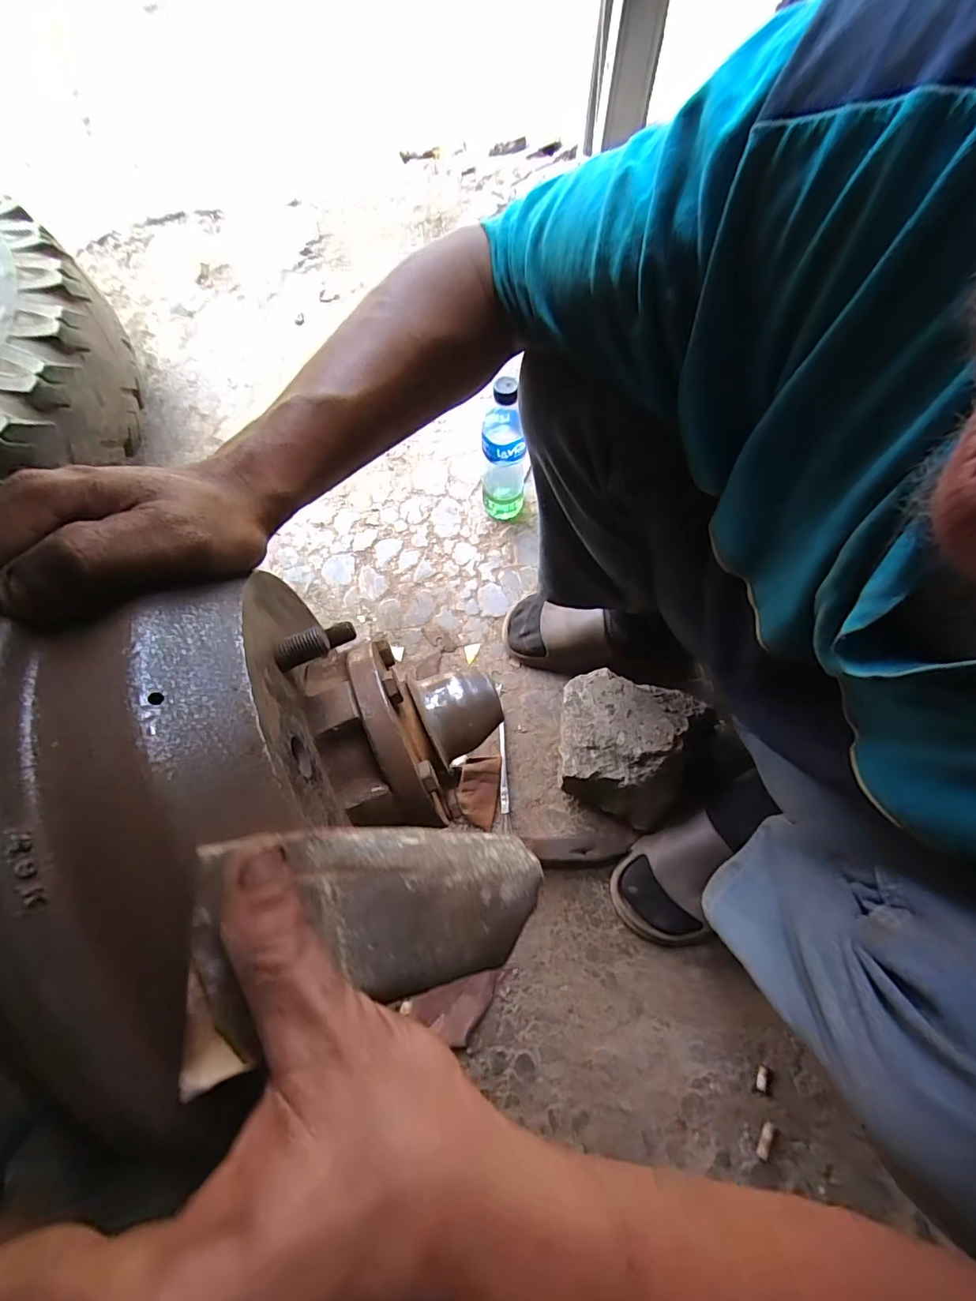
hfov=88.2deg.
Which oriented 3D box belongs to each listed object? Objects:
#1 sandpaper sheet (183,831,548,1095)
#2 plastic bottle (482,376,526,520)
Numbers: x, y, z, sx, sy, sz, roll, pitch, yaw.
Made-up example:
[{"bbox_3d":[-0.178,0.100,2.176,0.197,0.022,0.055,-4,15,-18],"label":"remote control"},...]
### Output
[{"bbox_3d":[-0.036,0.096,0.181,0.122,0.022,0.063,4,64,-29],"label":"sandpaper sheet"},{"bbox_3d":[0.026,-0.288,0.750,0.064,0.236,0.073,1,70,1],"label":"plastic bottle"}]

